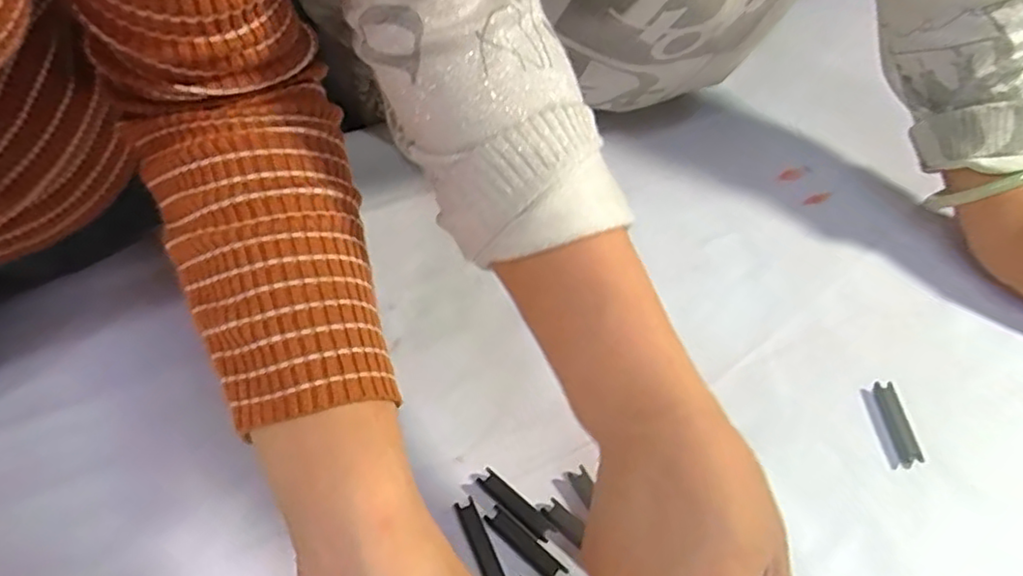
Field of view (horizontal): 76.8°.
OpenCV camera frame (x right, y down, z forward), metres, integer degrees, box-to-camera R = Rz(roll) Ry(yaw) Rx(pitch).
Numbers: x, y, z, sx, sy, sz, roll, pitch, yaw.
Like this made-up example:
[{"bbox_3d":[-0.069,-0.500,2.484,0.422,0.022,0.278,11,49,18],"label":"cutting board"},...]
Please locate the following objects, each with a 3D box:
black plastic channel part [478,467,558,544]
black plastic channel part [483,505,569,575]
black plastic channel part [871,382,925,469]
[{"bbox_3d":[0.002,0.108,0.322,0.046,0.004,0.010,35,59,25],"label":"black plastic channel part"},{"bbox_3d":[0.006,0.124,0.311,0.045,0.004,0.010,36,59,26],"label":"black plastic channel part"},{"bbox_3d":[0.210,0.074,0.352,0.012,0.007,0.047,0,51,0],"label":"black plastic channel part"}]

